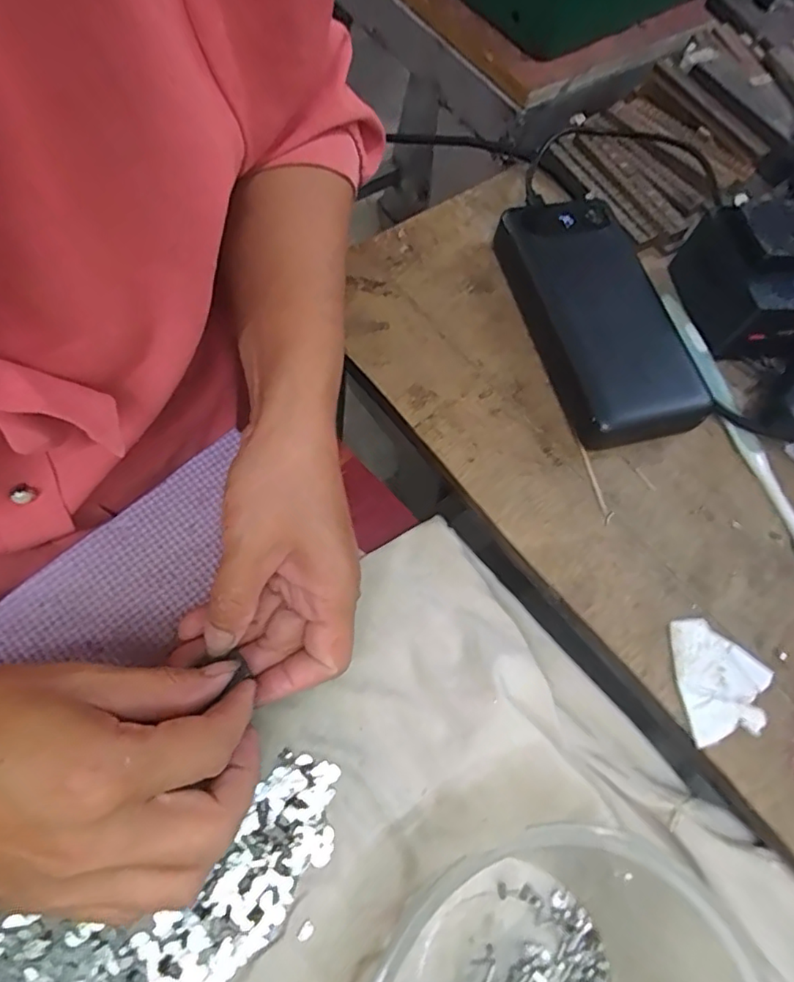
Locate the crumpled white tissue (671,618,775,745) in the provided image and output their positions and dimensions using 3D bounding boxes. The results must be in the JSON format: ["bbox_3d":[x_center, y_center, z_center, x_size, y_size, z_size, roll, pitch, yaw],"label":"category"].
[{"bbox_3d":[0.150,0.085,0.269,0.041,0.009,0.053,-5,68,-9],"label":"crumpled white tissue"}]

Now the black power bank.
[{"bbox_3d":[0.115,-0.101,0.329,0.072,0.031,0.151,-13,69,-12],"label":"black power bank"}]

